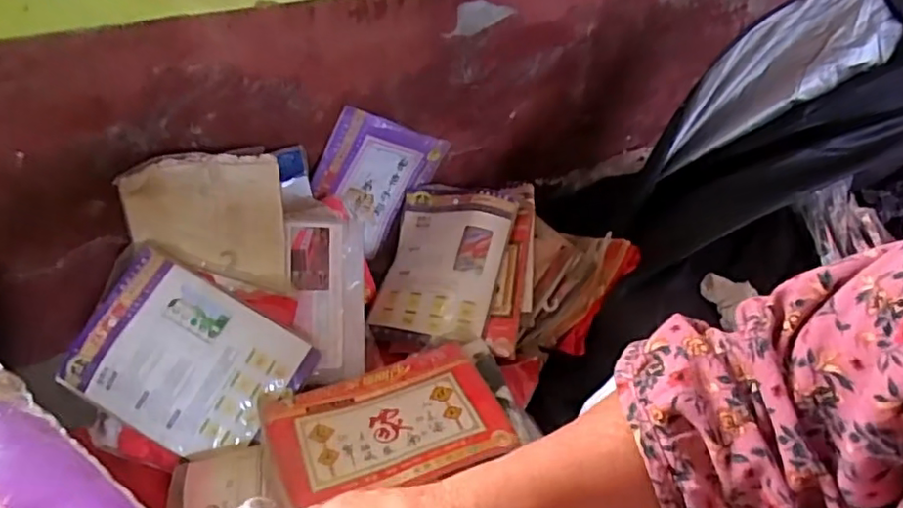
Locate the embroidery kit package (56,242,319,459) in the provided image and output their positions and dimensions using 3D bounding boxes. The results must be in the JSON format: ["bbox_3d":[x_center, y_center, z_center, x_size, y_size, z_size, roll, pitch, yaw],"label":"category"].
[{"bbox_3d":[-0.349,0.137,0.779,0.287,0.043,0.203,30,79,-2],"label":"embroidery kit package"}]

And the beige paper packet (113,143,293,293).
[{"bbox_3d":[-0.322,-0.039,0.791,0.195,0.181,0.047,-5,14,-12],"label":"beige paper packet"}]

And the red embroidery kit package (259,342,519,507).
[{"bbox_3d":[-0.085,0.202,0.753,0.277,0.016,0.211,-10,31,-14],"label":"red embroidery kit package"}]

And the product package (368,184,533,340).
[{"bbox_3d":[-0.008,-0.012,0.982,0.197,0.049,0.271,7,67,25],"label":"product package"}]

